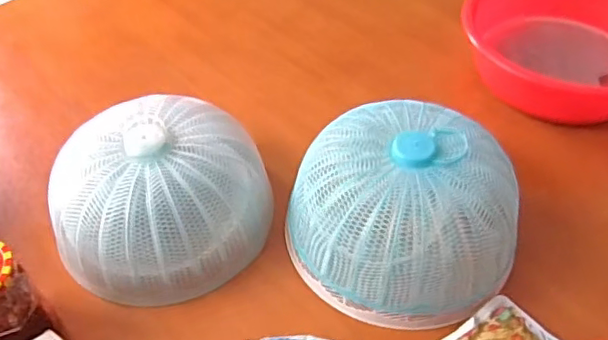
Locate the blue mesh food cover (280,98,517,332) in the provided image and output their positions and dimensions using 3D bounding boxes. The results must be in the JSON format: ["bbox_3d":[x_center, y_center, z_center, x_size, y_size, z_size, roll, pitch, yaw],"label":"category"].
[{"bbox_3d":[0.102,0.040,0.608,0.217,0.130,0.198,31,56,27],"label":"blue mesh food cover"}]

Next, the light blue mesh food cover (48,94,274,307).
[{"bbox_3d":[-0.155,0.028,0.652,0.233,0.113,0.214,3,51,3],"label":"light blue mesh food cover"}]

